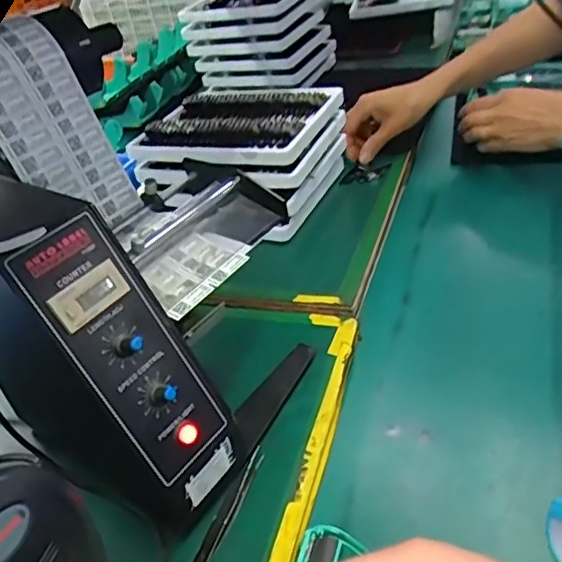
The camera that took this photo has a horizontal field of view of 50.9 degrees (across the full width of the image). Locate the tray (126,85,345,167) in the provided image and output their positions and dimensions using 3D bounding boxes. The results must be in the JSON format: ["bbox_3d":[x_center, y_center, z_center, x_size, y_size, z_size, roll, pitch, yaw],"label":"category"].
[{"bbox_3d":[-0.059,-0.192,0.713,0.226,0.025,0.164,5,46,23],"label":"tray"}]

